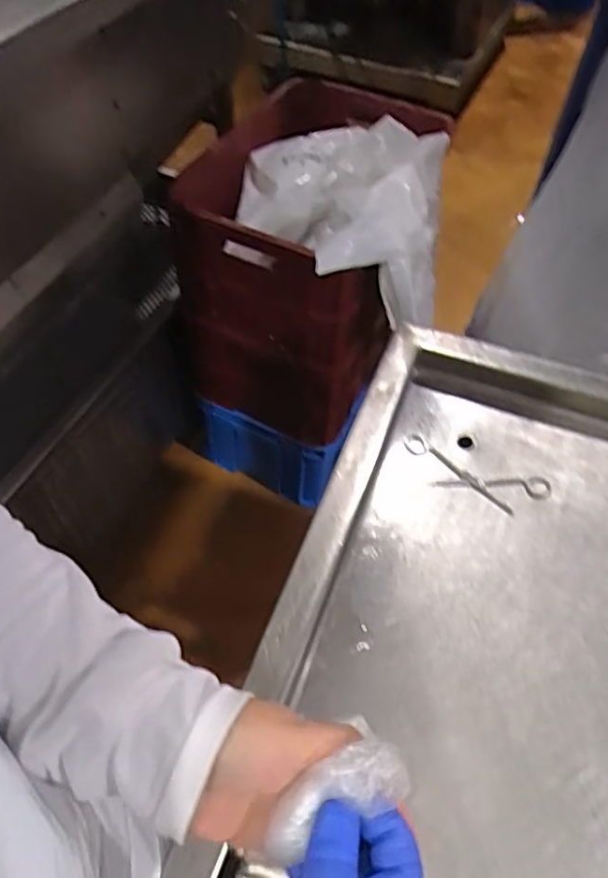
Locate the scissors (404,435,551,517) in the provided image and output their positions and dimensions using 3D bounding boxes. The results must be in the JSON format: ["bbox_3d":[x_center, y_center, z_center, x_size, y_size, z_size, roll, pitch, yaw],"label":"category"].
[{"bbox_3d":[0.186,0.043,0.700,0.163,0.012,0.063,19,55,12],"label":"scissors"}]

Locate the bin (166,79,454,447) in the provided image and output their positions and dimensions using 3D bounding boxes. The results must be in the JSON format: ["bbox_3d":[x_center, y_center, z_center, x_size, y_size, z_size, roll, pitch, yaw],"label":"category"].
[{"bbox_3d":[0.024,-0.349,1.300,0.388,0.480,0.511,25,56,15],"label":"bin"}]

